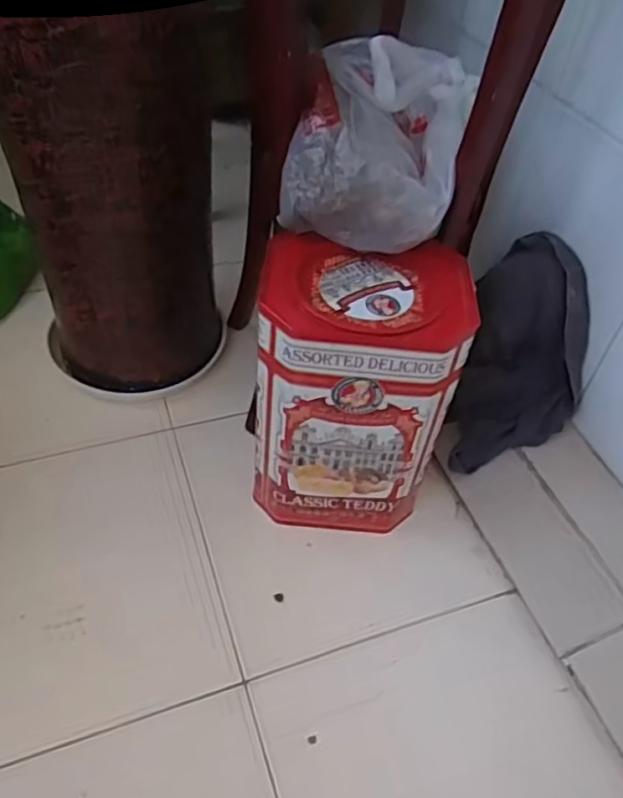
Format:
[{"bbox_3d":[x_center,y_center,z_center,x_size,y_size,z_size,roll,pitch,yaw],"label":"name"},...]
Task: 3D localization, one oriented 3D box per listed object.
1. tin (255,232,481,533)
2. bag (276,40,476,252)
[{"bbox_3d":[0.036,-0.001,0.610,0.166,0.271,0.133,6,47,-2],"label":"tin"},{"bbox_3d":[0.055,-0.216,0.520,0.137,0.137,0.129,11,48,4],"label":"bag"}]

